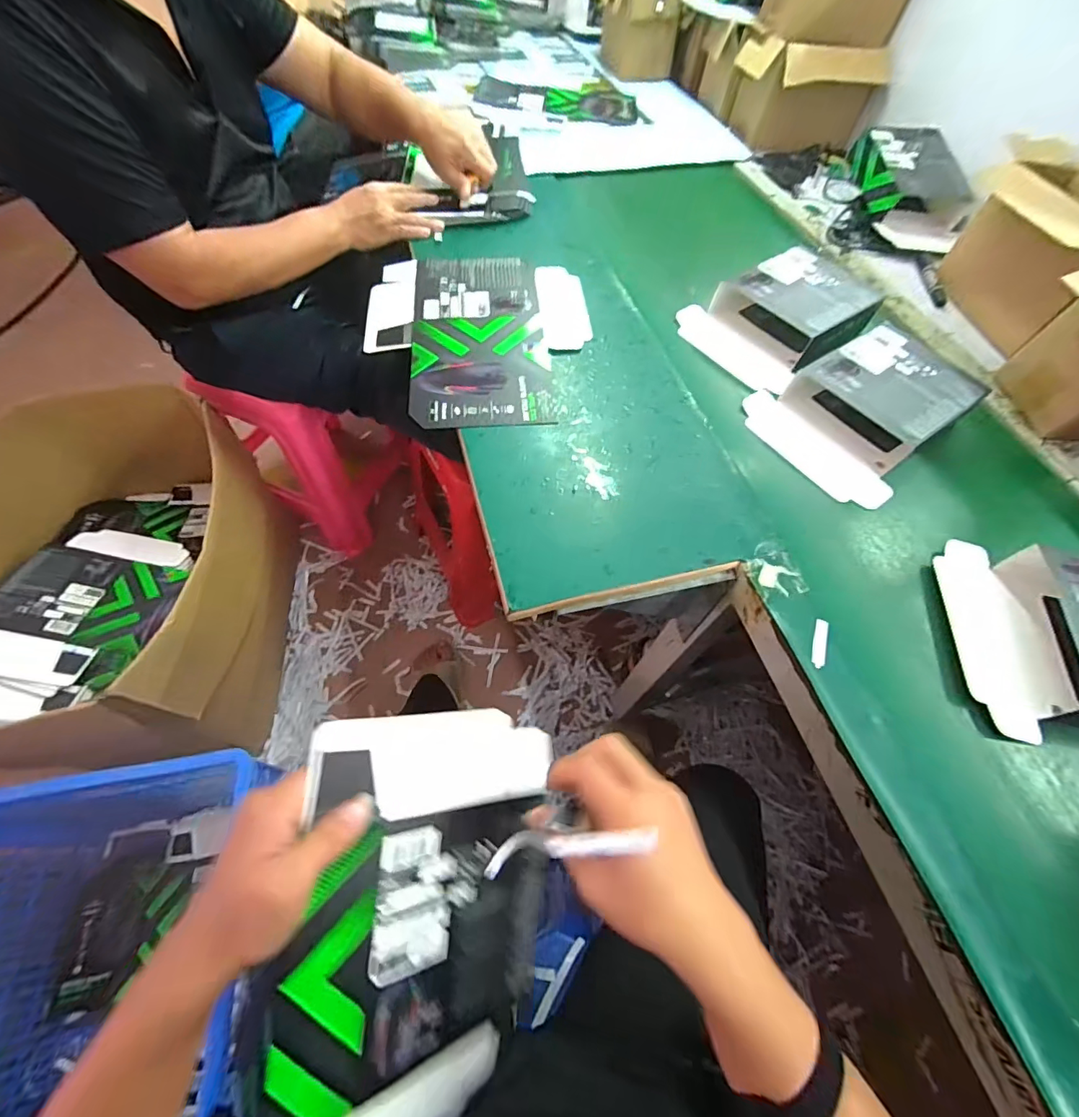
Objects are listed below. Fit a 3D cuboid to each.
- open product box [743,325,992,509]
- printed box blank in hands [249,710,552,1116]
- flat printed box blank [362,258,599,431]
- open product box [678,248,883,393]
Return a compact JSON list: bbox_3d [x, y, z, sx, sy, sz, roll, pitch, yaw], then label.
[{"bbox_3d":[0.403,-0.194,0.585,0.242,0.053,0.197,-33,68,-20],"label":"open product box"},{"bbox_3d":[-0.088,0.282,0.356,0.205,0.026,0.315,17,77,-38],"label":"printed box blank in hands"},{"bbox_3d":[-0.084,-0.318,0.665,0.308,0.010,0.359,-4,60,-4],"label":"flat printed box blank"},{"bbox_3d":[0.349,-0.356,0.680,0.246,0.059,0.184,-31,68,-19],"label":"open product box"}]

